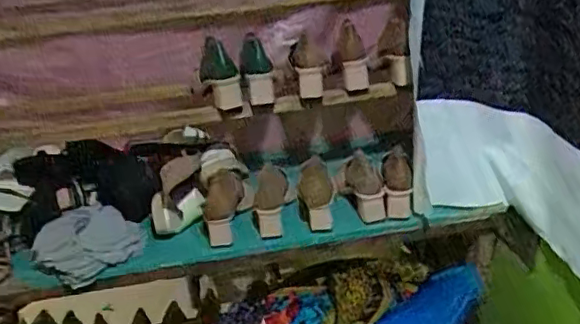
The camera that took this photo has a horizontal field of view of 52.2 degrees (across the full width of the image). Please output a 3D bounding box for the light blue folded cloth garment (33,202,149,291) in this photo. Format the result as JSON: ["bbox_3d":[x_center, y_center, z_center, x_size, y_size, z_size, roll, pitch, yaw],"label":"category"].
[{"bbox_3d":[-0.401,0.156,1.174,0.196,0.069,0.165,-19,31,-29],"label":"light blue folded cloth garment"}]

